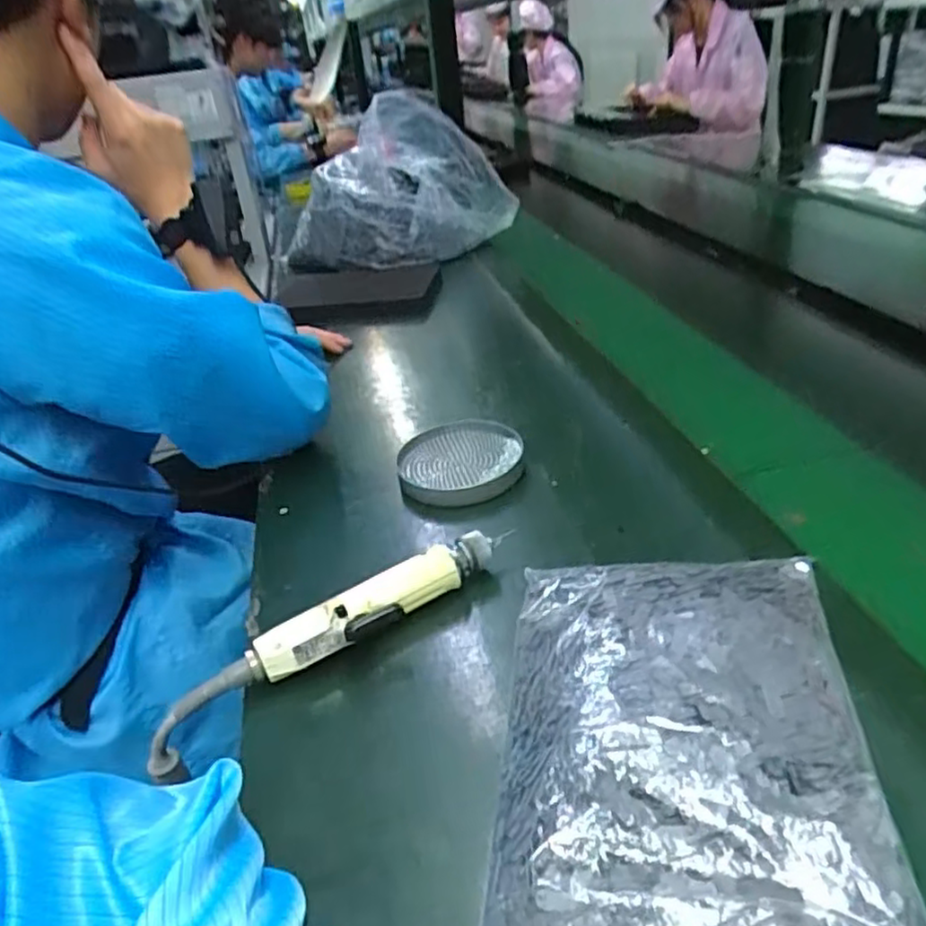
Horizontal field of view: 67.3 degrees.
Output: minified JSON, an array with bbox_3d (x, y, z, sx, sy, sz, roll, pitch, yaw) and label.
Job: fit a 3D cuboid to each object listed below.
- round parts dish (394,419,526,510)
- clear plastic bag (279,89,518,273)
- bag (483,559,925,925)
[{"bbox_3d":[-0.002,-0.001,0.633,0.110,0.026,0.107,-5,33,3],"label":"round parts dish"},{"bbox_3d":[-0.124,-0.489,1.247,0.379,0.268,0.302,-31,40,-32],"label":"clear plastic bag"},{"bbox_3d":[0.112,0.147,0.353,0.180,0.034,0.273,0,34,11],"label":"bag"}]

